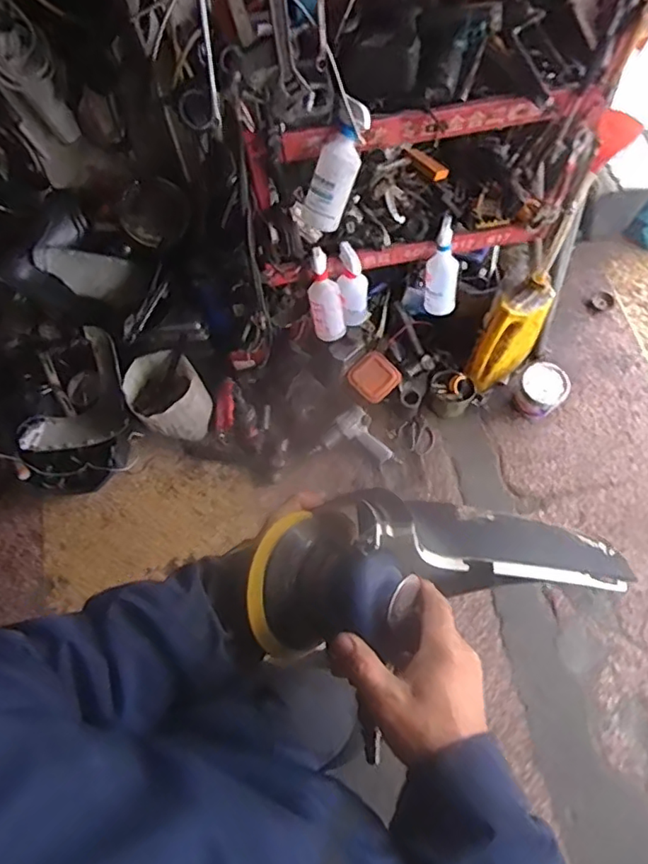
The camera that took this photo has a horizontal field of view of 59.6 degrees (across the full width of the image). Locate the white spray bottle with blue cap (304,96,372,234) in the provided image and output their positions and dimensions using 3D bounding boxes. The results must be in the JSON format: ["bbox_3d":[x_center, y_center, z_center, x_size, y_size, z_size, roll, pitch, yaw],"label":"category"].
[{"bbox_3d":[0.025,-0.463,1.000,0.068,0.217,0.083,26,30,8],"label":"white spray bottle with blue cap"}]

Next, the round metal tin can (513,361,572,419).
[{"bbox_3d":[0.584,-0.108,1.533,0.120,0.129,0.113,-1,66,2],"label":"round metal tin can"}]

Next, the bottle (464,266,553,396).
[{"bbox_3d":[0.491,-0.237,1.494,0.116,0.293,0.240,35,72,16],"label":"bottle"}]

